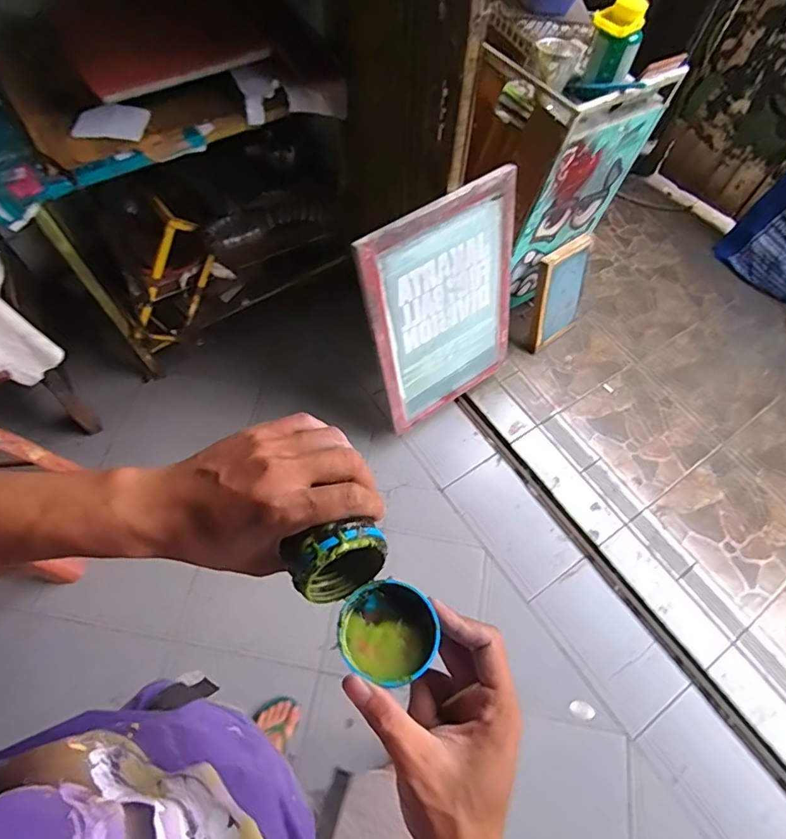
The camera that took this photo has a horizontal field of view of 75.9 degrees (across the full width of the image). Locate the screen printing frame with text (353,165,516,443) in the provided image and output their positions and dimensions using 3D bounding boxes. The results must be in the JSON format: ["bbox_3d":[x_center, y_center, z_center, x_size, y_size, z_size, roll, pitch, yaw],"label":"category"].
[{"bbox_3d":[0.151,-0.280,1.431,0.471,0.692,0.029,-32,52,-17],"label":"screen printing frame with text"}]

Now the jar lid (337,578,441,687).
[{"bbox_3d":[-0.003,0.130,0.312,0.058,0.018,0.057,1,60,-1],"label":"jar lid"}]

